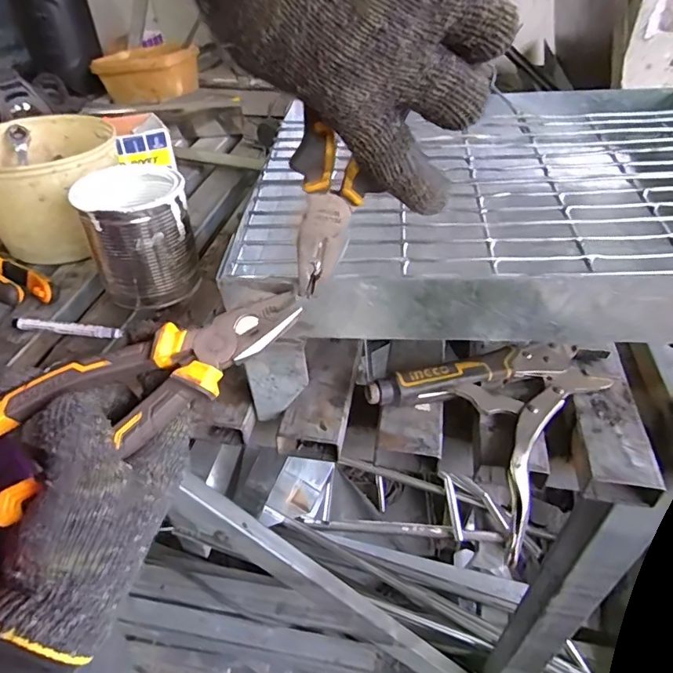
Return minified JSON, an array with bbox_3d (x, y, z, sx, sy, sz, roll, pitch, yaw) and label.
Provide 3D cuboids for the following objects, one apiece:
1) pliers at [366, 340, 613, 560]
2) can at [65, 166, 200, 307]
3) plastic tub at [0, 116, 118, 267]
[{"bbox_3d":[0.134,0.052,0.378,0.177,0.030,0.144,-26,46,-26],"label":"pliers"},{"bbox_3d":[-0.195,-0.103,0.501,0.097,0.117,0.095,-14,42,-15],"label":"can"},{"bbox_3d":[-0.332,-0.171,0.578,0.156,0.110,0.158,-15,42,-16],"label":"plastic tub"}]

